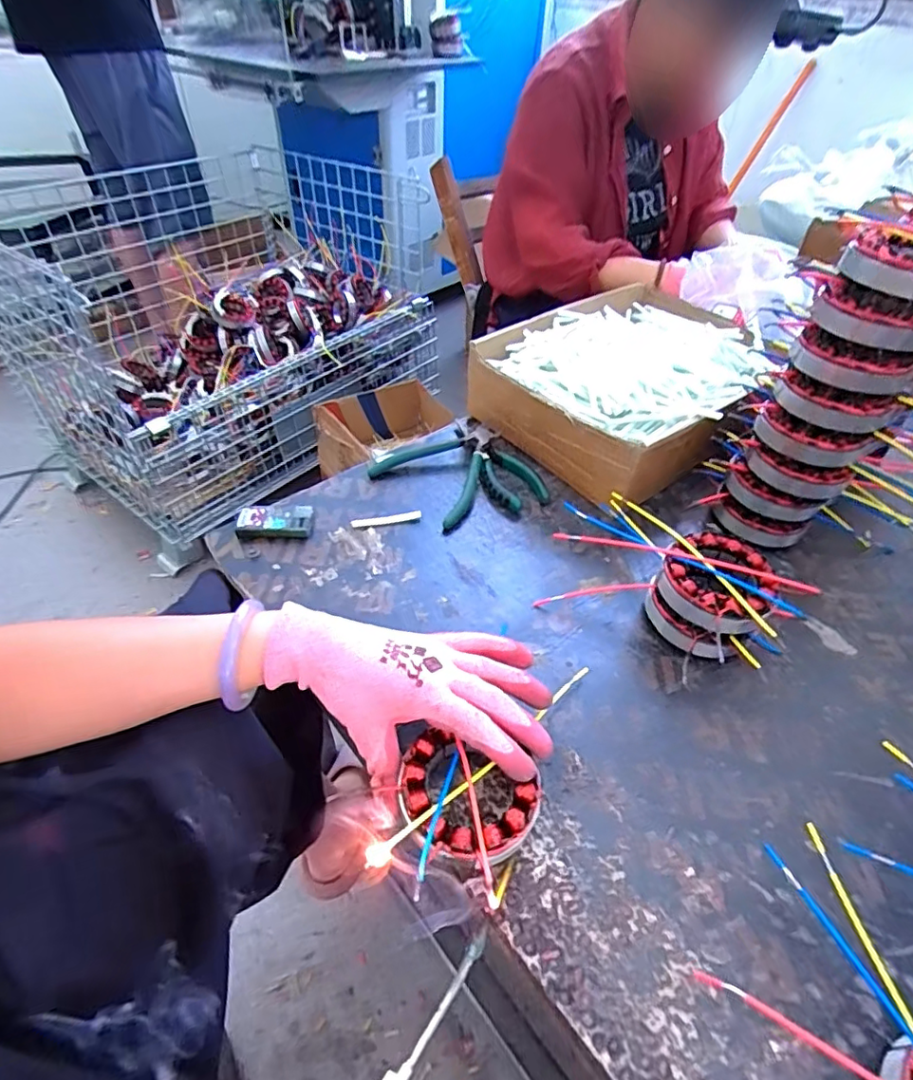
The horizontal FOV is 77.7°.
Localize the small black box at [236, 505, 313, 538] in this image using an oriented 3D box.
[{"bbox_3d":[-0.173,-0.017,0.541,0.070,0.017,0.028,-1,45,-3],"label":"small black box"}]

